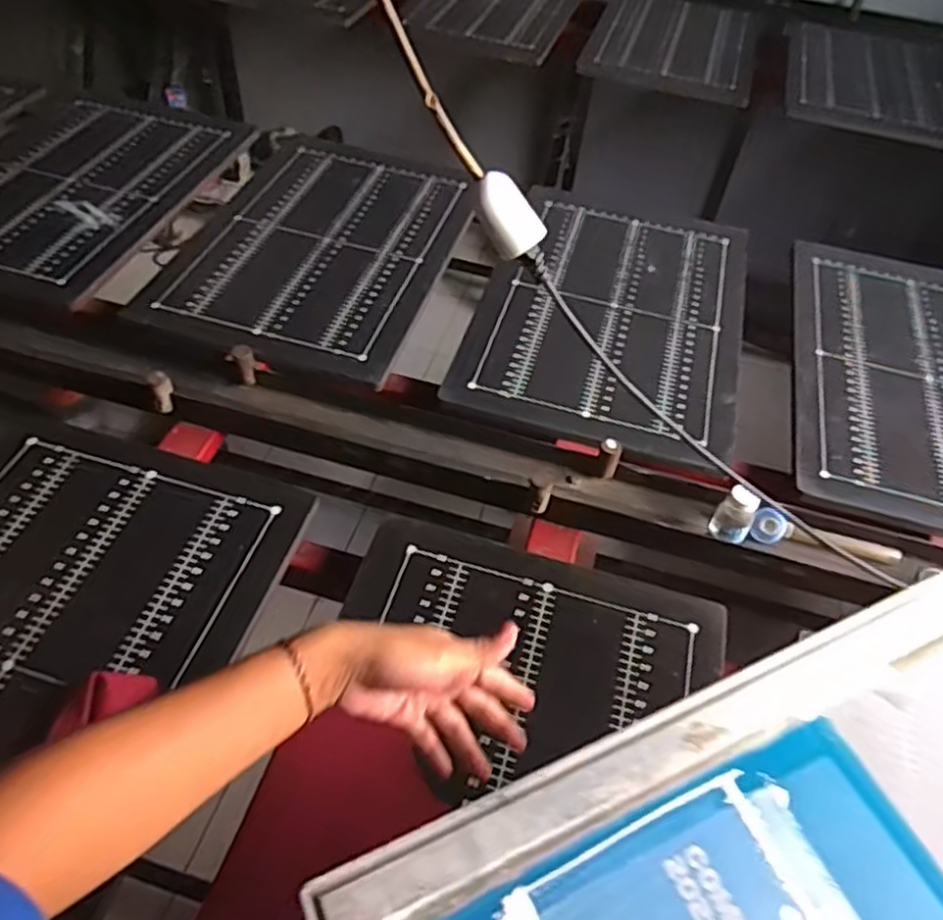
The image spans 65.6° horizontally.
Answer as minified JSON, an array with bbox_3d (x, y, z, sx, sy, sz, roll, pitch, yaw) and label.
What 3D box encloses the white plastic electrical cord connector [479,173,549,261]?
[{"bbox_3d":[0.027,-0.203,0.609,0.044,0.068,0.028,-39,21,-2],"label":"white plastic electrical cord connector"}]

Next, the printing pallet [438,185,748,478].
[{"bbox_3d":[0.227,-0.253,1.168,0.394,0.017,0.630,14,49,7],"label":"printing pallet"}]

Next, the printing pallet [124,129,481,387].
[{"bbox_3d":[-0.245,-0.370,1.228,0.407,0.024,0.629,13,49,6],"label":"printing pallet"}]

